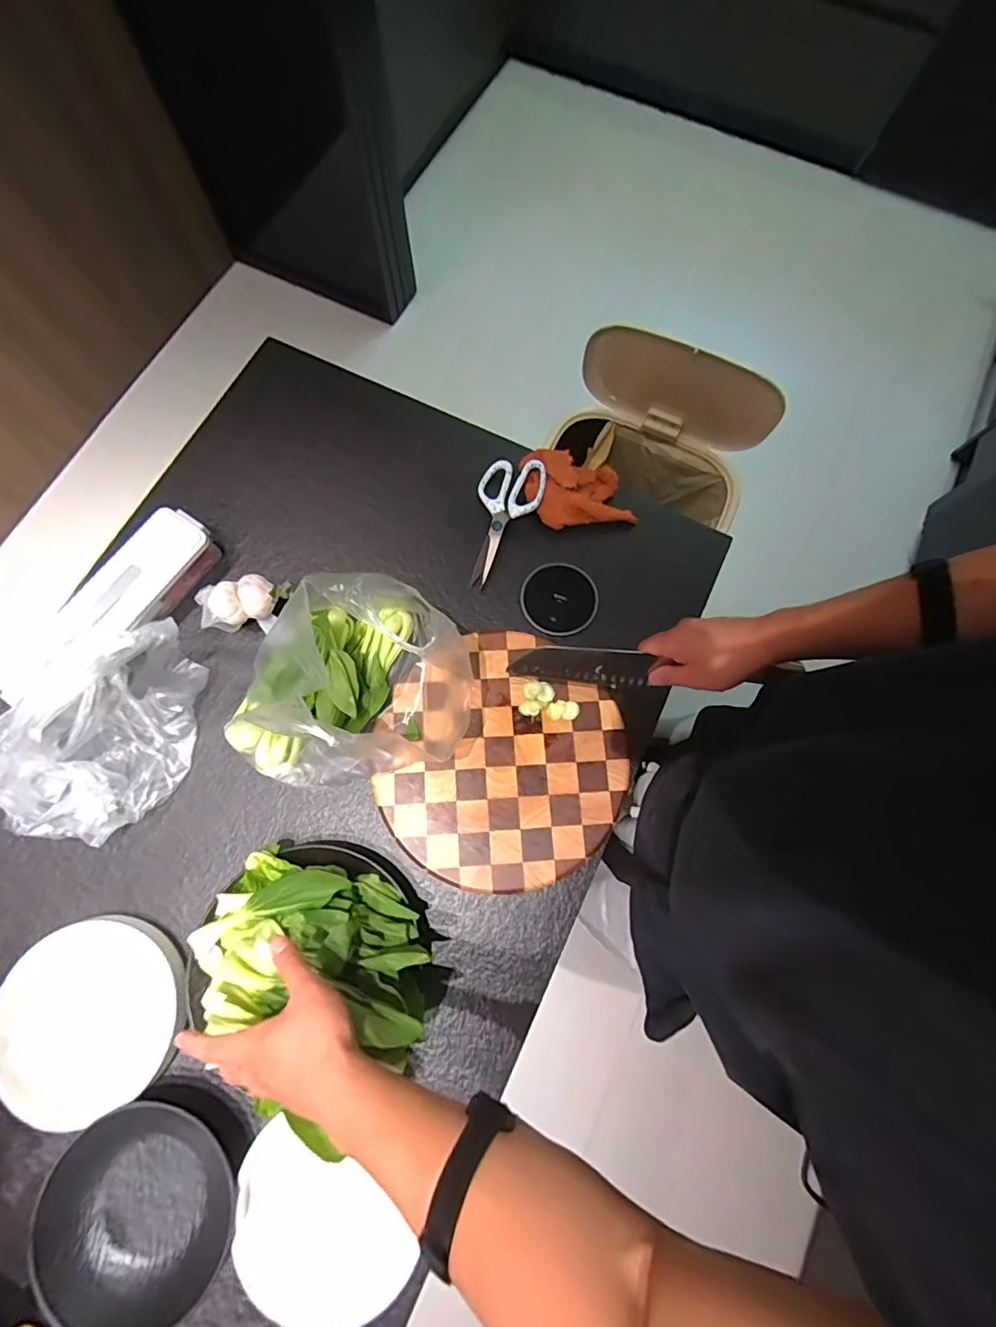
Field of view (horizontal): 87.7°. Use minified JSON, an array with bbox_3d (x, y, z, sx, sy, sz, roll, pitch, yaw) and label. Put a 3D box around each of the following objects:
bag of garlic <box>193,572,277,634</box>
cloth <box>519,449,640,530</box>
[{"bbox_3d":[-0.348,-0.079,0.692,0.103,0.061,0.060,4,75,-1],"label":"bag of garlic"},{"bbox_3d":[0.114,-0.259,0.754,0.147,0.046,0.121,-9,76,-4],"label":"cloth"}]

